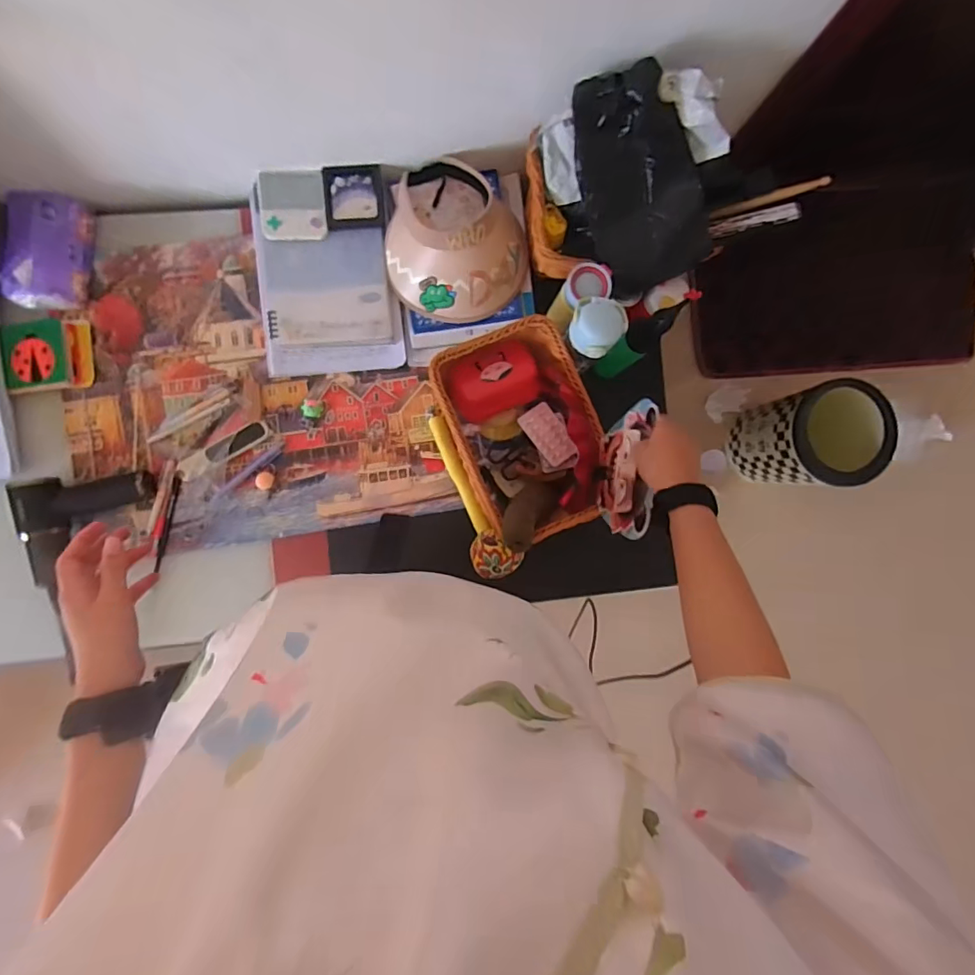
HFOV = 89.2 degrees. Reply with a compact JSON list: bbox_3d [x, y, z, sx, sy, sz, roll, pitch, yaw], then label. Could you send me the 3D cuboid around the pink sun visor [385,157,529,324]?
[{"bbox_3d":[-0.053,-0.366,0.739,0.229,0.100,0.193,35,86,-4],"label":"pink sun visor"}]

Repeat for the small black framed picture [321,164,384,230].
[{"bbox_3d":[-0.206,-0.452,0.766,0.084,0.019,0.093,-3,90,-5],"label":"small black framed picture"}]

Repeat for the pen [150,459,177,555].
[{"bbox_3d":[-0.507,0.032,0.775,0.013,0.005,0.148,12,88,-5],"label":"pen"}]

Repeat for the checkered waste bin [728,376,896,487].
[{"bbox_3d":[0.698,-0.104,1.081,0.203,0.249,0.193,0,89,-5],"label":"checkered waste bin"}]

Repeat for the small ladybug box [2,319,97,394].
[{"bbox_3d":[-0.672,-0.201,0.755,0.117,0.023,0.098,-8,90,-5],"label":"small ladybug box"}]

